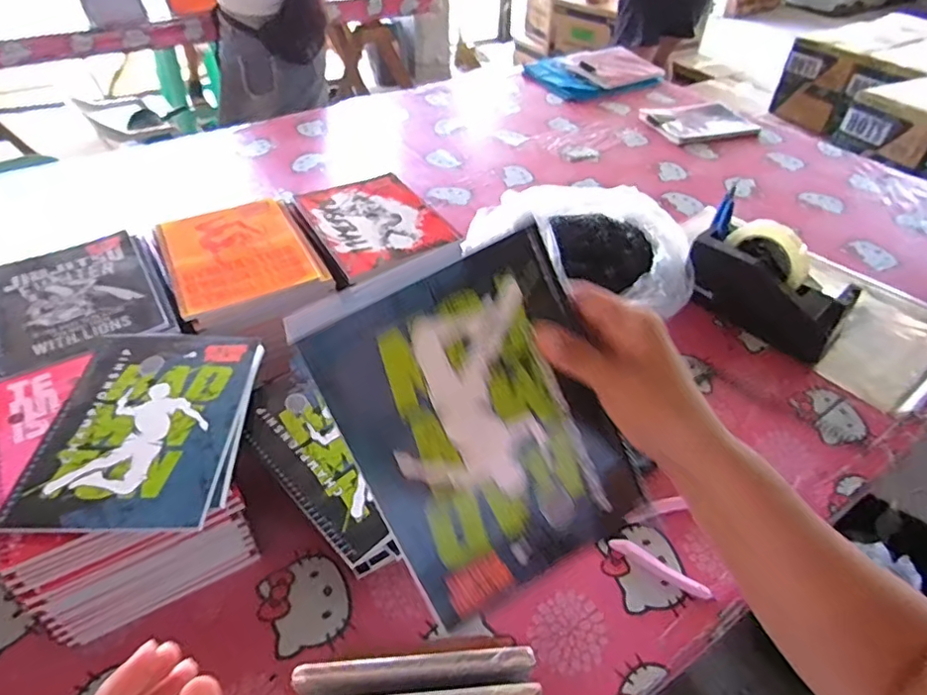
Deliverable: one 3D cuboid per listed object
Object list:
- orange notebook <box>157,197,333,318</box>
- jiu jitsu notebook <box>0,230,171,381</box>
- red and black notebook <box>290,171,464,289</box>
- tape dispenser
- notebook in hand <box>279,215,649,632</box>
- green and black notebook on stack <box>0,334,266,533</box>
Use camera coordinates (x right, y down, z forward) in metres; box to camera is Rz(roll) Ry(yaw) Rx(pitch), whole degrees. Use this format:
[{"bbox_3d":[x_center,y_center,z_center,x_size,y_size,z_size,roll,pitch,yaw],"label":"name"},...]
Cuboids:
[{"bbox_3d":[-0.270,-0.118,0.676,0.156,0.008,0.194,-21,49,-22],"label":"orange notebook"},{"bbox_3d":[-0.416,-0.055,0.599,0.150,0.008,0.199,-25,50,-25],"label":"jiu jitsu notebook"},{"bbox_3d":[-0.119,-0.164,0.730,0.162,0.015,0.212,-22,49,-22],"label":"red and black notebook"},{"bbox_3d":[0.389,-0.081,0.730,0.065,0.128,0.197,-32,53,-30],"label":"tape dispenser"},{"bbox_3d":[0.012,0.043,0.319,0.144,0.195,0.006,-27,13,-13],"label":"notebook in hand"},{"bbox_3d":[-0.270,0.061,0.478,0.167,0.013,0.201,0,44,-2],"label":"green and black notebook on stack"}]

